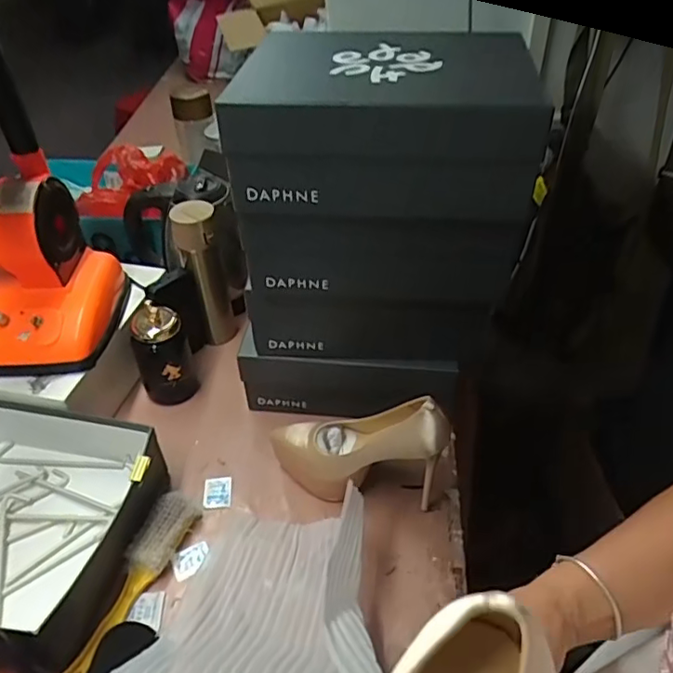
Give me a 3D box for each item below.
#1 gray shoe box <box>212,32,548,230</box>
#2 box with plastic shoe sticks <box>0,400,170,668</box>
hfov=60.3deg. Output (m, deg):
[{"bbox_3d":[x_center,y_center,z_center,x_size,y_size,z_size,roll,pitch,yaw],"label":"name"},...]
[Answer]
[{"bbox_3d":[0.061,-0.222,0.612,0.289,0.133,0.230,9,43,10],"label":"gray shoe box"},{"bbox_3d":[-0.407,0.213,0.693,0.341,0.098,0.259,9,43,10],"label":"box with plastic shoe sticks"}]

